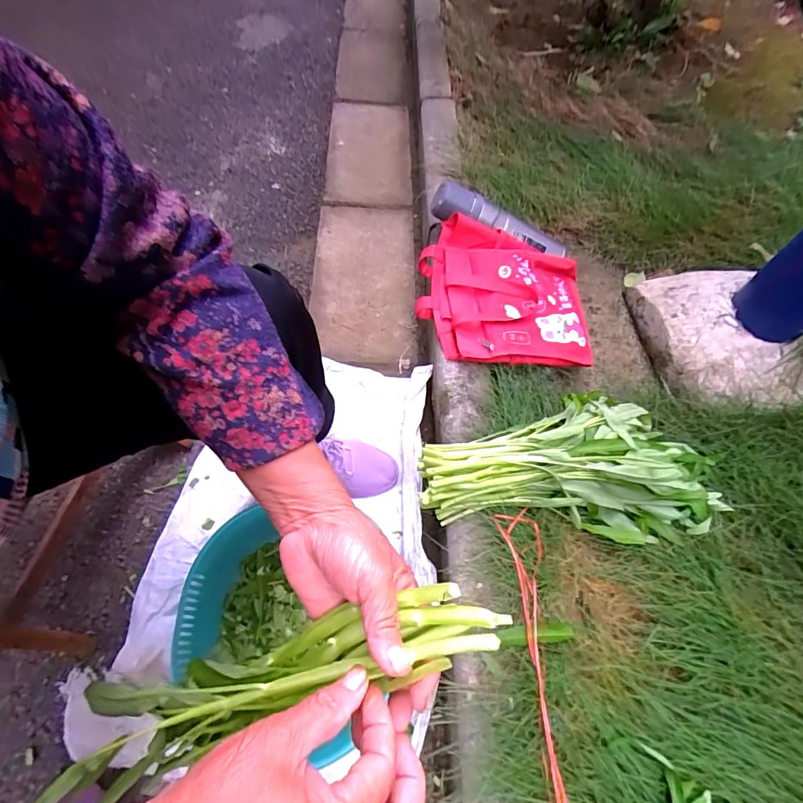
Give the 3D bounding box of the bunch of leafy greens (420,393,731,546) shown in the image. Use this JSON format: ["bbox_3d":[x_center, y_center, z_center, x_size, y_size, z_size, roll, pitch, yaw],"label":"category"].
[{"bbox_3d":[0.248,0.072,0.627,0.422,0.078,0.207,7,60,0],"label":"bunch of leafy greens"}]

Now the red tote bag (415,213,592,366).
[{"bbox_3d":[0.188,-0.192,0.797,0.307,0.066,0.273,2,61,-3],"label":"red tote bag"}]

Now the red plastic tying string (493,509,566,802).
[{"bbox_3d":[0.135,0.326,0.476,0.101,0.030,0.401,12,61,3],"label":"red plastic tying string"}]

